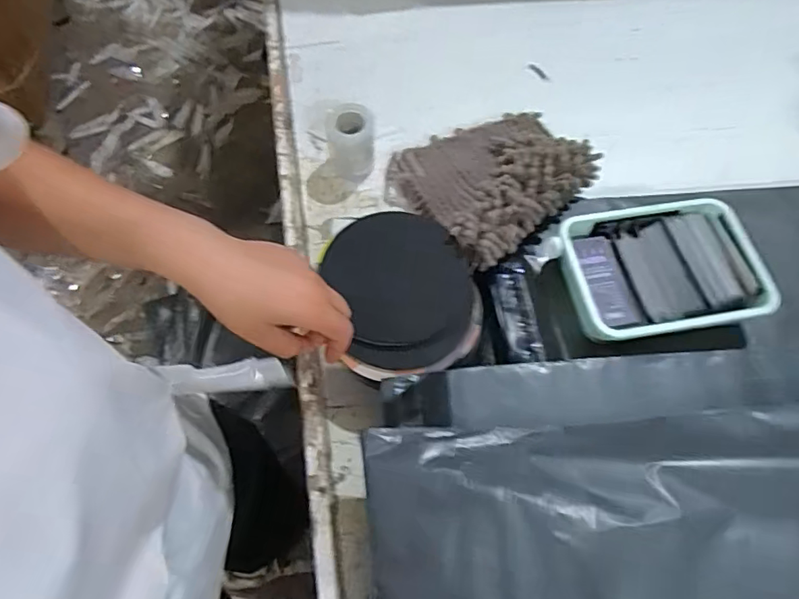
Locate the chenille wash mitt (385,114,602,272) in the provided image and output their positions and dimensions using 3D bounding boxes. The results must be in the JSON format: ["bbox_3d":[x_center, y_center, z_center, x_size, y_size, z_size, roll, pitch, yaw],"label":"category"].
[{"bbox_3d":[0.097,-0.136,0.564,0.192,0.071,0.175,-36,70,-16],"label":"chenille wash mitt"}]

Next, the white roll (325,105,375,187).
[{"bbox_3d":[-0.051,-0.170,0.591,0.046,0.069,0.056,-37,70,-17],"label":"white roll"}]

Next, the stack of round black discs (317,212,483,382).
[{"bbox_3d":[-0.001,-0.007,0.478,0.125,0.037,0.152,-22,65,-11],"label":"stack of round black discs"}]

